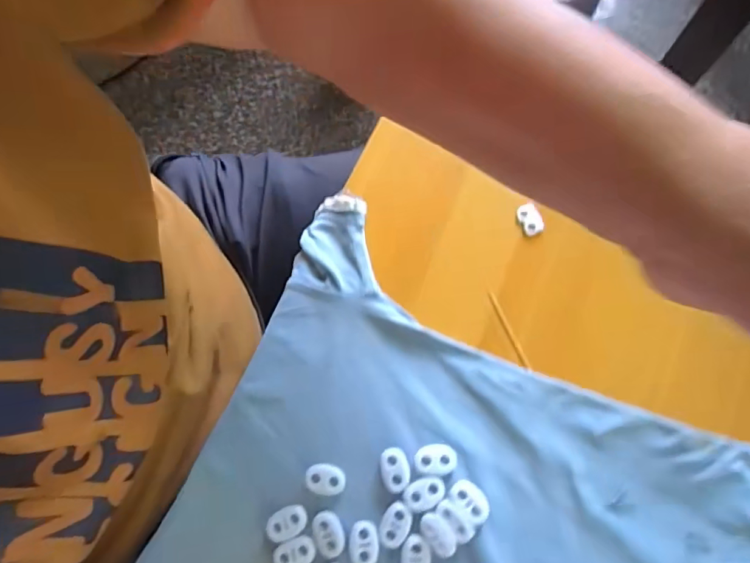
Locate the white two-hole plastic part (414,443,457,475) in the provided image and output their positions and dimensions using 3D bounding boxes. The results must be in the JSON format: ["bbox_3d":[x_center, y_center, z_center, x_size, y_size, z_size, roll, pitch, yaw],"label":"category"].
[{"bbox_3d":[0.033,0.098,0.266,0.022,0.004,0.016,-7,72,0],"label":"white two-hole plastic part"}]

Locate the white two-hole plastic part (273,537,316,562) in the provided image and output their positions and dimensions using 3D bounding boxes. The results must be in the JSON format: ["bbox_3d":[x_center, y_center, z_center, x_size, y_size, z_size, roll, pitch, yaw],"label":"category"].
[{"bbox_3d":[-0.043,0.144,0.253,0.022,0.004,0.015,-21,73,-5],"label":"white two-hole plastic part"}]

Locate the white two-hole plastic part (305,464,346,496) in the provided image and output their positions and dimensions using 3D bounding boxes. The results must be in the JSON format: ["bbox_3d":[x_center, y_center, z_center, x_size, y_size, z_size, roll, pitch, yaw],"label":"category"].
[{"bbox_3d":[-0.027,0.109,0.265,0.022,0.004,0.015,14,73,6],"label":"white two-hole plastic part"}]

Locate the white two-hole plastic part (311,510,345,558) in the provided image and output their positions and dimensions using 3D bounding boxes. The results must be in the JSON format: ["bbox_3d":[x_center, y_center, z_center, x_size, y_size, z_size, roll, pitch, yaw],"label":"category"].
[{"bbox_3d":[-0.025,0.134,0.256,0.016,0.004,0.022,-17,73,-4],"label":"white two-hole plastic part"}]

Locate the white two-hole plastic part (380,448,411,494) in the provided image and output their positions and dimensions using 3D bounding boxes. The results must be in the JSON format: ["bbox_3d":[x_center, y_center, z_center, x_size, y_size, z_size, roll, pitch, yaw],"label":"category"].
[{"bbox_3d":[0.011,0.104,0.265,0.016,0.004,0.023,-9,72,-1],"label":"white two-hole plastic part"}]

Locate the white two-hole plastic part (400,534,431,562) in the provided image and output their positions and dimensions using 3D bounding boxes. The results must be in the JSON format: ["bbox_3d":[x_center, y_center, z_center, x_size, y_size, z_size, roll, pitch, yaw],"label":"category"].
[{"bbox_3d":[0.021,0.144,0.250,0.015,0.004,0.023,11,73,5],"label":"white two-hole plastic part"}]

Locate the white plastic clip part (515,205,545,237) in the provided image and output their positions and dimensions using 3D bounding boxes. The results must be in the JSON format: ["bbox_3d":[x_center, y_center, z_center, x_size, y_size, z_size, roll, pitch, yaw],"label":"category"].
[{"bbox_3d":[0.099,-0.039,0.306,0.012,0.006,0.020,-25,73,-6],"label":"white plastic clip part"}]

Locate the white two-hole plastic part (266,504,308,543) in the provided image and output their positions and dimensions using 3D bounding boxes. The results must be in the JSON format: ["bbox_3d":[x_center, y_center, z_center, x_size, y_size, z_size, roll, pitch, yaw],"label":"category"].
[{"bbox_3d":[-0.047,0.130,0.259,0.023,0.004,0.015,-24,73,-6],"label":"white two-hole plastic part"}]

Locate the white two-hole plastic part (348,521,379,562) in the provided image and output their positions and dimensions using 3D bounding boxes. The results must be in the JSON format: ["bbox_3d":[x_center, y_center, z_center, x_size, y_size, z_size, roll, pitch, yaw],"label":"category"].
[{"bbox_3d":[-0.006,0.138,0.254,0.015,0.004,0.022,0,72,2],"label":"white two-hole plastic part"}]

